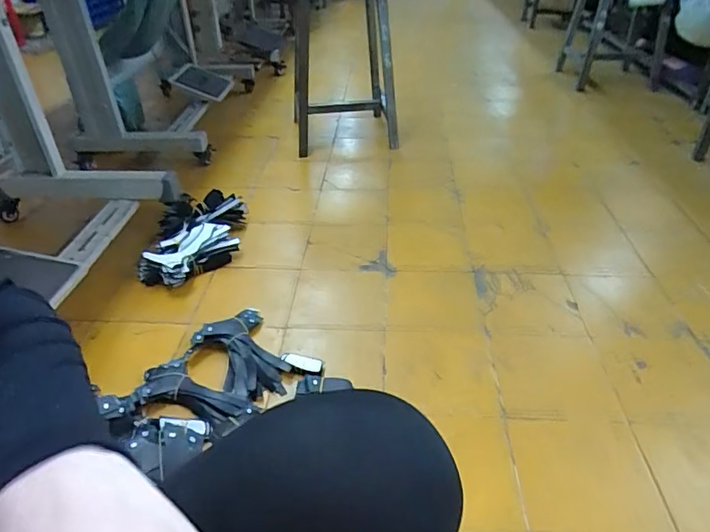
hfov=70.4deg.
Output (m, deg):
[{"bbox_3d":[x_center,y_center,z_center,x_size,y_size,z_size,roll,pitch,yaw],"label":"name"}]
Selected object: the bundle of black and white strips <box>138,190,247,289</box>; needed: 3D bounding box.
[{"bbox_3d":[-0.378,-0.062,1.196,0.202,0.110,0.310,2,36,4],"label":"bundle of black and white strips"}]

